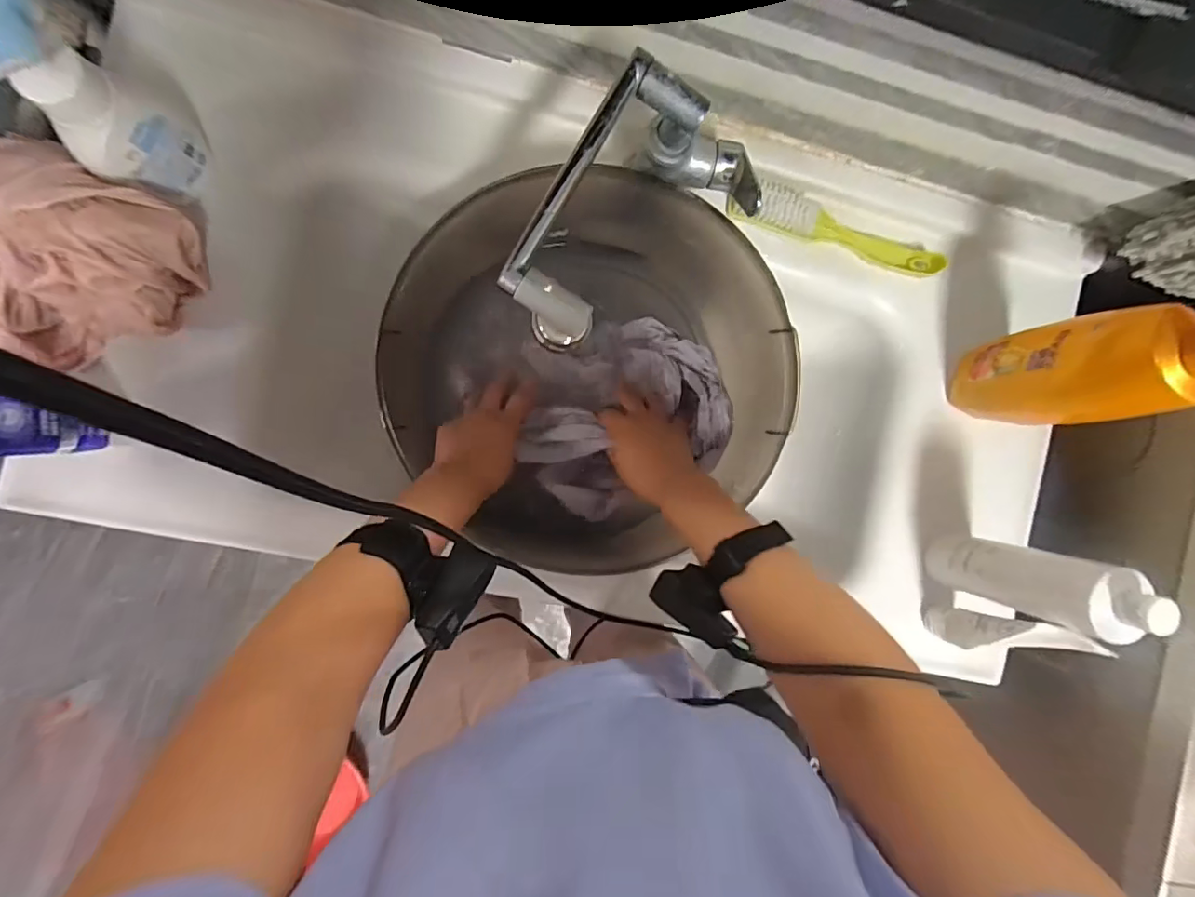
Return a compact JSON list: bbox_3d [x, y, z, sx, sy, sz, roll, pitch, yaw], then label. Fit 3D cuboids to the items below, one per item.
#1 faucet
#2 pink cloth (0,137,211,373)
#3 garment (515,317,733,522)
[{"bbox_3d":[0.024,-0.192,0.405,0.236,0.095,0.120,-38,94,-6],"label":"faucet"},{"bbox_3d":[-0.430,-0.145,0.417,0.152,0.092,0.164,26,87,-6],"label":"pink cloth"},{"bbox_3d":[0.029,-0.037,0.542,0.217,0.068,0.190,-17,92,-7],"label":"garment"}]

